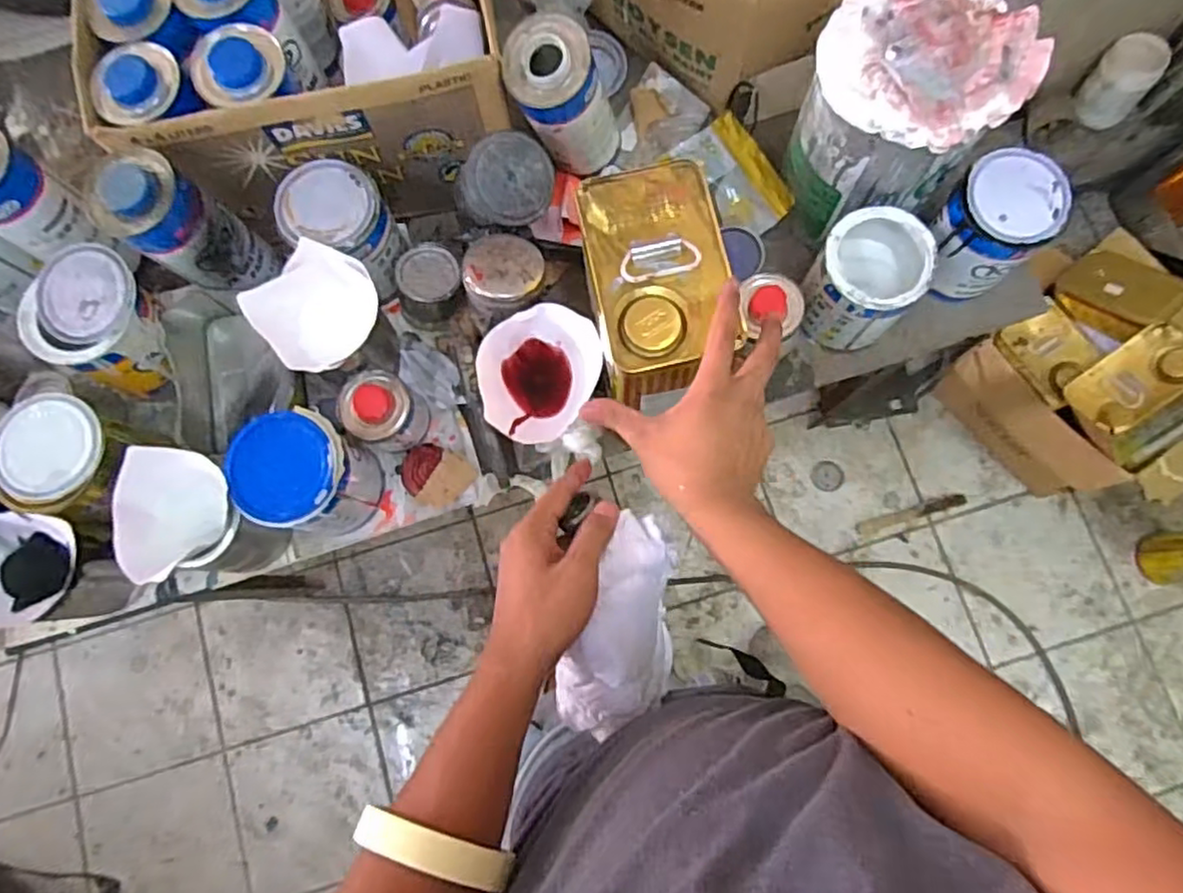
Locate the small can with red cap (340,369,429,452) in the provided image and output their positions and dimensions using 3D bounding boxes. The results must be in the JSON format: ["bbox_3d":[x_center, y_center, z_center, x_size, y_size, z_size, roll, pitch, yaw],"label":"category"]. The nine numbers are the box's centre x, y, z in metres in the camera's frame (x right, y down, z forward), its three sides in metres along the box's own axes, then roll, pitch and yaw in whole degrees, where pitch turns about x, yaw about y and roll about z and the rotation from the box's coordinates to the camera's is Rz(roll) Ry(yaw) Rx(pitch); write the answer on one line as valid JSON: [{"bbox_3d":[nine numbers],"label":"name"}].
[{"bbox_3d":[-0.217,-0.036,0.704,0.072,0.081,0.073,0,79,2],"label":"small can with red cap"}]

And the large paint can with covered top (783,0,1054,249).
[{"bbox_3d":[0.288,-0.322,0.651,0.173,0.187,0.171,-3,79,1],"label":"large paint can with covered top"}]

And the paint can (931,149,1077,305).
[{"bbox_3d":[0.402,-0.226,0.688,0.099,0.104,0.106,0,79,2],"label":"paint can"}]

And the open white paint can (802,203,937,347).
[{"bbox_3d":[0.279,-0.173,0.693,0.102,0.115,0.117,38,82,8],"label":"open white paint can"}]

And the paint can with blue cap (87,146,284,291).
[{"bbox_3d":[-0.399,-0.215,0.670,0.098,0.171,0.084,29,81,7],"label":"paint can with blue cap"}]

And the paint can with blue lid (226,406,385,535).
[{"bbox_3d":[-0.274,0.031,0.667,0.099,0.134,0.102,-3,79,1],"label":"paint can with blue lid"}]

